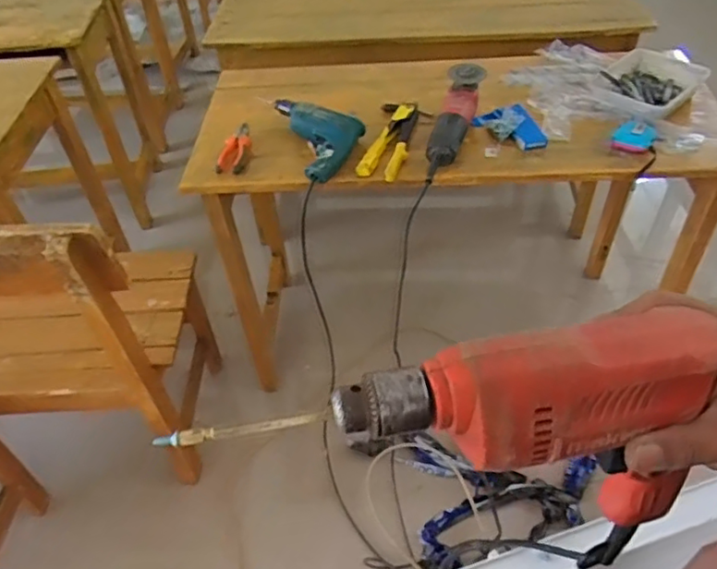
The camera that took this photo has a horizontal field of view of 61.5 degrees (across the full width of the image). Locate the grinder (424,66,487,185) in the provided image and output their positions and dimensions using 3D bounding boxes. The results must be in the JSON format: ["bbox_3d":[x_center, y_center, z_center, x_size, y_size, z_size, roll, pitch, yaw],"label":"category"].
[{"bbox_3d":[0.182,-0.317,1.176,0.073,0.090,0.332,11,48,15],"label":"grinder"}]

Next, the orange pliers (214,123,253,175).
[{"bbox_3d":[-0.243,-0.277,1.211,0.056,0.027,0.152,5,46,9],"label":"orange pliers"}]

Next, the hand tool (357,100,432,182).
[{"bbox_3d":[0.071,-0.295,1.207,0.088,0.031,0.247,9,47,14],"label":"hand tool"}]

